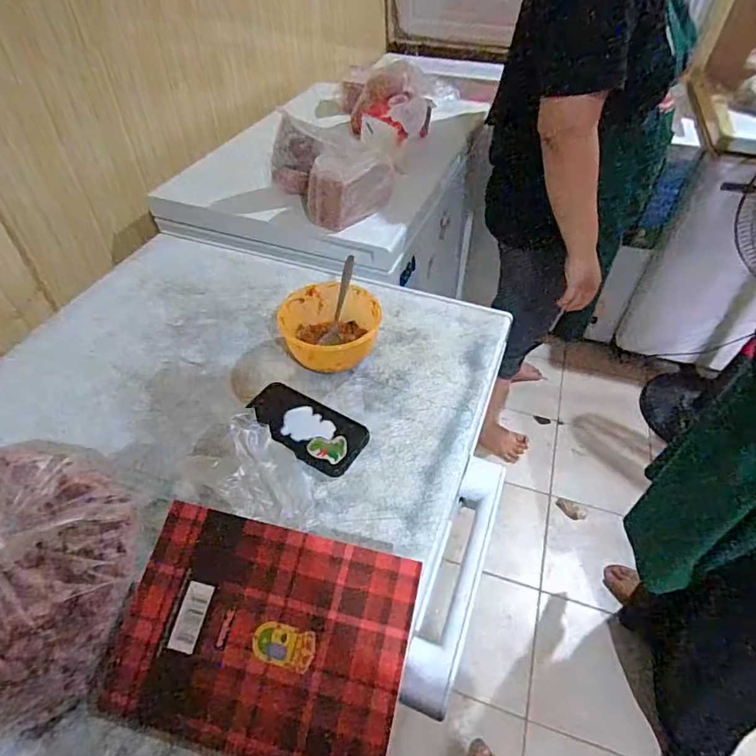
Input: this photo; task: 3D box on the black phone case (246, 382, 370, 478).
[{"bbox_3d":[-0.090,0.058,0.605,0.150,0.010,0.080,30,49,15],"label":"black phone case"}]

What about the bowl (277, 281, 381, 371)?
[{"bbox_3d":[-0.063,-0.065,0.678,0.134,0.066,0.131,1,47,-1],"label":"bowl"}]

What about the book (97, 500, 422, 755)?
[{"bbox_3d":[-0.098,0.220,0.423,0.241,0.008,0.173,11,69,9],"label":"book"}]

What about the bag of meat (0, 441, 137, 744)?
[{"bbox_3d":[-0.318,0.175,0.435,0.200,0.114,0.223,-25,53,-22],"label":"bag of meat"}]

